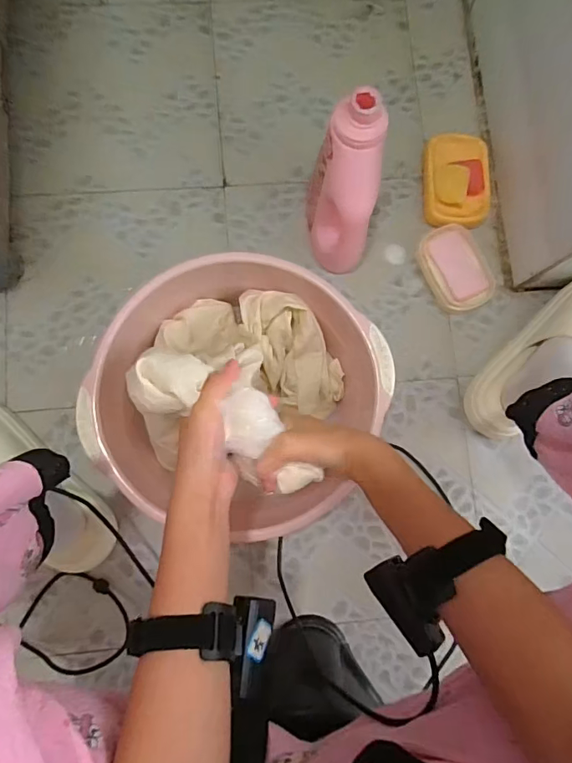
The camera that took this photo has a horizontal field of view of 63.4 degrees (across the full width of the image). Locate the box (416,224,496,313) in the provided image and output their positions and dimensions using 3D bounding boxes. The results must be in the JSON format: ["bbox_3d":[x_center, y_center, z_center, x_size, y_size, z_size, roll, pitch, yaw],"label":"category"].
[{"bbox_3d":[0.241,-0.160,0.653,0.089,0.023,0.119,-26,84,-5],"label":"box"}]

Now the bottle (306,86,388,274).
[{"bbox_3d":[0.069,-0.224,0.550,0.078,0.222,0.057,6,60,-1],"label":"bottle"}]

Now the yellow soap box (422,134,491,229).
[{"bbox_3d":[0.245,-0.286,0.663,0.087,0.036,0.124,-1,82,-2],"label":"yellow soap box"}]

